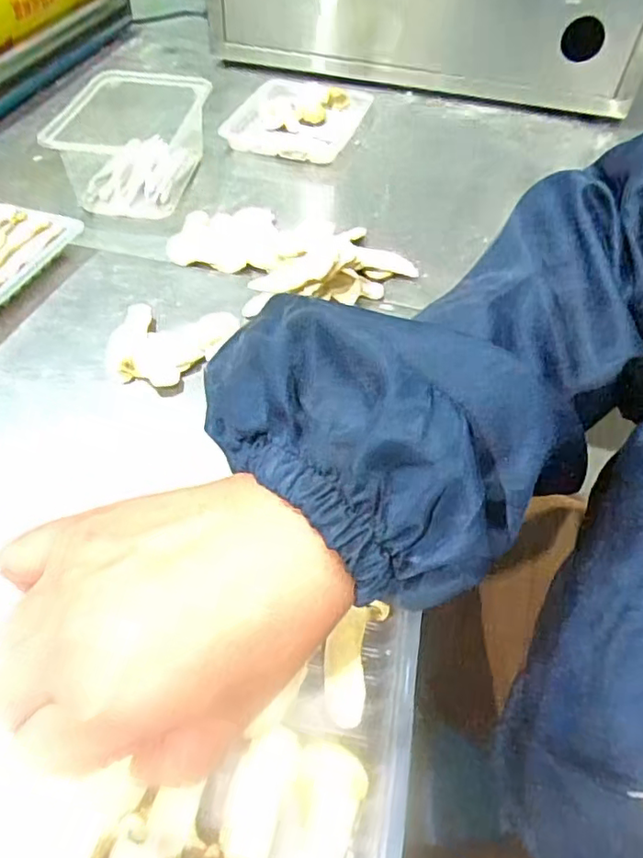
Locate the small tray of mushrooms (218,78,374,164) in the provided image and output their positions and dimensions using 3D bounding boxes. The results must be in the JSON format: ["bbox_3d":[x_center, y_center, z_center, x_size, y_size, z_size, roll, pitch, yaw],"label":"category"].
[{"bbox_3d":[-0.019,-0.362,0.677,0.123,0.029,0.191,14,51,11],"label":"small tray of mushrooms"}]

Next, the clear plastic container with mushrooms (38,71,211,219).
[{"bbox_3d":[-0.174,-0.267,0.554,0.106,0.069,0.156,3,49,2],"label":"clear plastic container with mushrooms"}]

